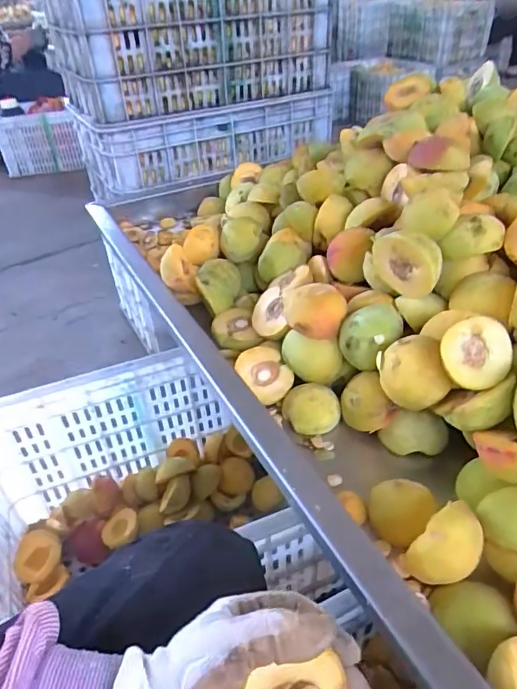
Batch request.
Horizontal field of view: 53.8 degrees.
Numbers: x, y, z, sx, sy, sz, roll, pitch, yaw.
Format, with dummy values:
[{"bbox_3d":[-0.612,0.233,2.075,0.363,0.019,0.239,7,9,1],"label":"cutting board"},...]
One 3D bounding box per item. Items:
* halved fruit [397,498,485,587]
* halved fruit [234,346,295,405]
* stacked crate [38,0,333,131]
[{"bbox_3d":[0.122,0.133,0.332,0.037,0.057,0.019,35,10,14],"label":"halved fruit"},{"bbox_3d":[0.005,0.032,0.510,0.054,0.030,0.054,5,65,-11],"label":"halved fruit"},{"bbox_3d":[-0.120,-0.616,0.994,0.530,0.259,0.244,-21,40,-22],"label":"stacked crate"}]

